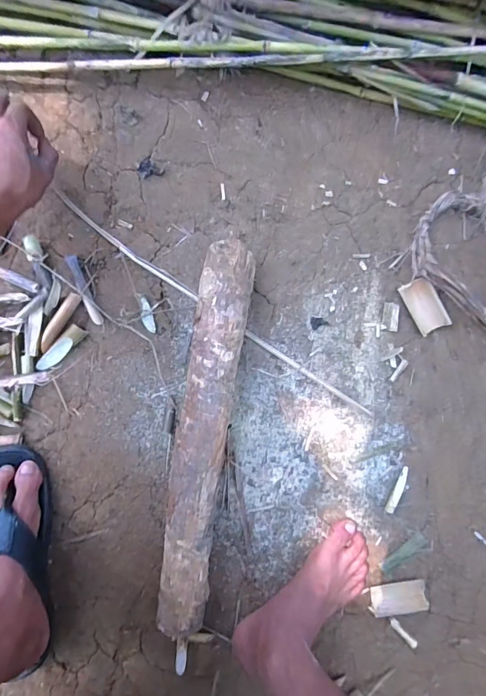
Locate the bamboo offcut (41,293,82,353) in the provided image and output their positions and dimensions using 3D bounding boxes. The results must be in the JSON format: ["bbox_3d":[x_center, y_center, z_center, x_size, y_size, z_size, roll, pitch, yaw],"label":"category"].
[{"bbox_3d":[-0.241,-0.034,0.517,0.017,0.011,0.084,30,87,-7],"label":"bamboo offcut"}]

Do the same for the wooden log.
[{"bbox_3d":[-0.052,0.113,0.521,0.075,0.060,0.511,8,89,-6],"label":"wooden log"}]

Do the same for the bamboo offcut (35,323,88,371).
[{"bbox_3d":[-0.242,0.001,0.521,0.021,0.016,0.074,41,86,-6],"label":"bamboo offcut"}]

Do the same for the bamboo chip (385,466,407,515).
[{"bbox_3d":[0.231,0.211,0.583,0.015,0.007,0.070,26,87,-7],"label":"bamboo chip"}]

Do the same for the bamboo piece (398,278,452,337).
[{"bbox_3d":[0.268,-0.062,0.579,0.037,0.025,0.082,-34,95,-6],"label":"bamboo piece"}]

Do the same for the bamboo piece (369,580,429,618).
[{"bbox_3d":[0.231,0.372,0.582,0.085,0.011,0.047,-8,92,-7],"label":"bamboo piece"}]

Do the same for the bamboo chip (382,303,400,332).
[{"bbox_3d":[0.221,-0.047,0.583,0.023,0.009,0.042,5,90,-7],"label":"bamboo chip"}]

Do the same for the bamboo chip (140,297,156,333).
[{"bbox_3d":[-0.129,-0.043,0.531,0.014,0.009,0.046,-15,106,-7],"label":"bamboo chip"}]

